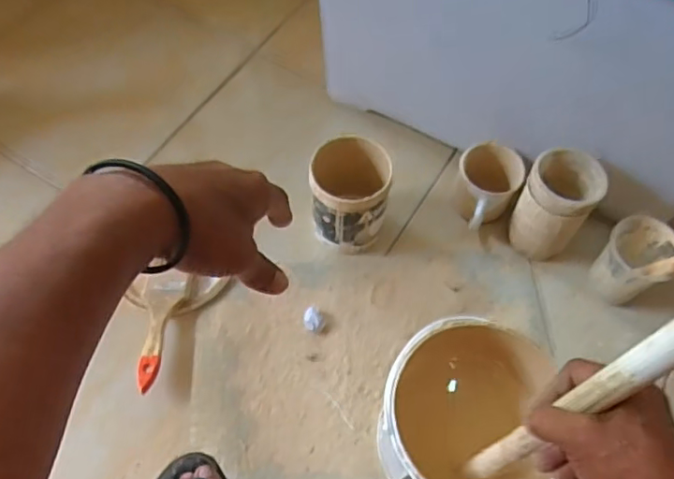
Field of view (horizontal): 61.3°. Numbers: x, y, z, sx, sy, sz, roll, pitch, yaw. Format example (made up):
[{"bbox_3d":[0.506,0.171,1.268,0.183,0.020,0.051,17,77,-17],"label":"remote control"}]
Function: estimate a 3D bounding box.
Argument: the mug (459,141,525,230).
[{"bbox_3d":[0.213,-0.070,0.832,0.090,0.080,0.120,24,65,12],"label":"mug"}]

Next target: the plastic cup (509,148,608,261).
[{"bbox_3d":[0.288,-0.043,0.771,0.083,0.145,0.091,0,63,0],"label":"plastic cup"}]

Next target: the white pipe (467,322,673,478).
[{"bbox_3d":[0.171,0.122,0.412,0.019,0.352,0.021,-28,66,-27],"label":"white pipe"}]

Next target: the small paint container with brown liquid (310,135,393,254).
[{"bbox_3d":[0.019,-0.057,0.791,0.104,0.141,0.106,0,63,0],"label":"small paint container with brown liquid"}]

